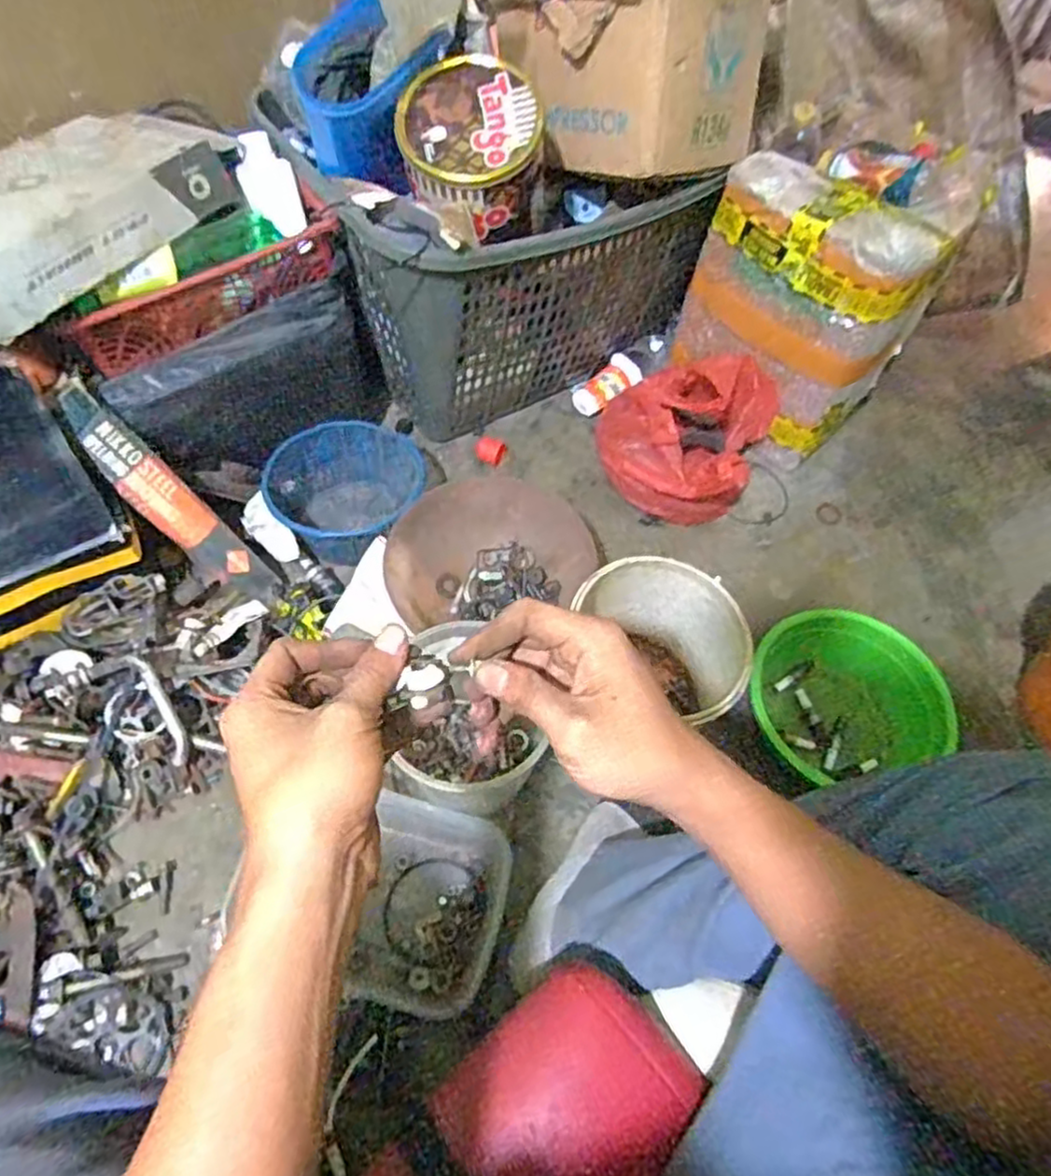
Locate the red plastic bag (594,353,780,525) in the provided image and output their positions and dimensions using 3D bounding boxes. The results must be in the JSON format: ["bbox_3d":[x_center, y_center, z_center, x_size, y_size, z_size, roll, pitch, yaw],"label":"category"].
[{"bbox_3d":[0.217,-0.217,1.006,0.229,0.140,0.212,36,62,16],"label":"red plastic bag"}]

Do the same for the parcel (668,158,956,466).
[{"bbox_3d":[0.363,-0.360,0.979,0.145,0.362,0.265,-37,68,-23],"label":"parcel"}]

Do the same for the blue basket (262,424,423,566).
[{"bbox_3d":[-0.234,-0.117,0.947,0.184,0.116,0.178,4,58,-2],"label":"blue basket"}]

